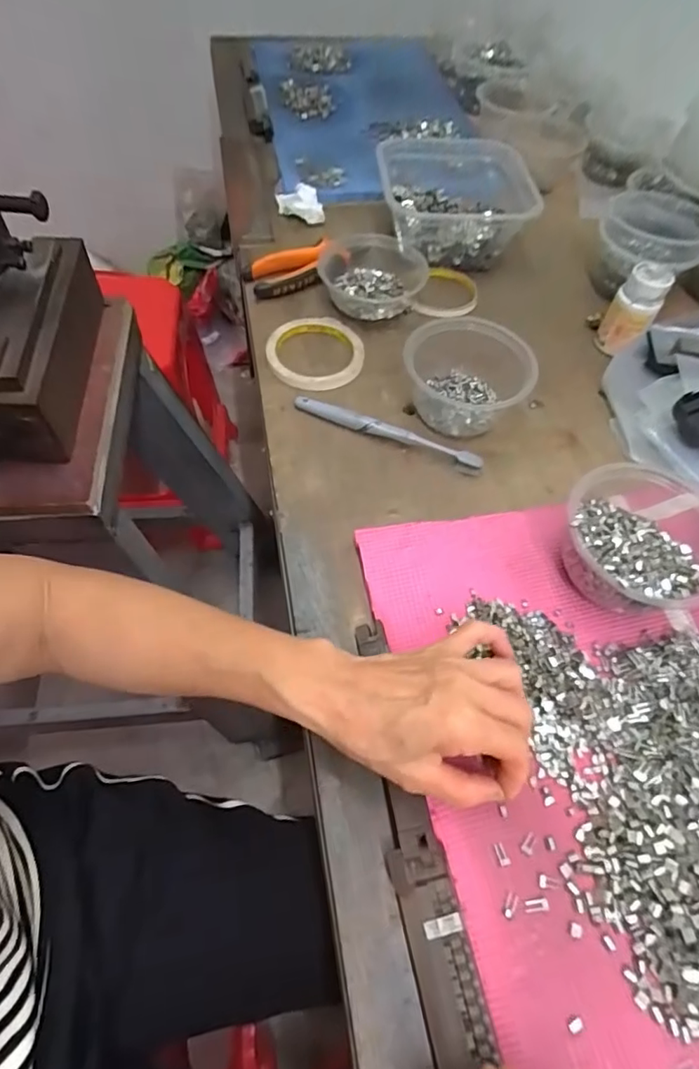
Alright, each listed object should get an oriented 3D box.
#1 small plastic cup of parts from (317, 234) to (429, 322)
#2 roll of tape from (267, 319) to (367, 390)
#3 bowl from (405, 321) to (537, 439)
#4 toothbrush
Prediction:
[{"bbox_3d":[0.030,-0.285,0.601,0.122,0.034,0.114,-9,59,-8],"label":"small plastic cup of parts"},{"bbox_3d":[-0.032,-0.189,0.551,0.091,0.013,0.104,13,58,6],"label":"roll of tape"},{"bbox_3d":[0.110,-0.145,0.504,0.119,0.062,0.103,-2,58,-4],"label":"bowl"},{"bbox_3d":[0.034,-0.095,0.497,0.180,0.013,0.016,20,59,10],"label":"toothbrush"}]

